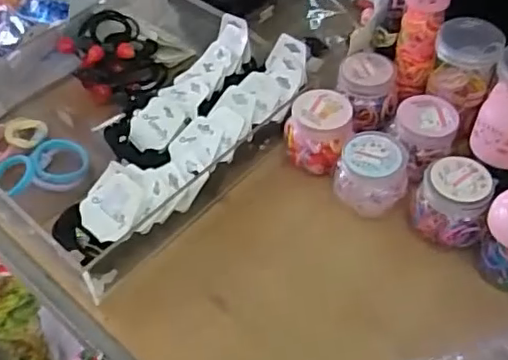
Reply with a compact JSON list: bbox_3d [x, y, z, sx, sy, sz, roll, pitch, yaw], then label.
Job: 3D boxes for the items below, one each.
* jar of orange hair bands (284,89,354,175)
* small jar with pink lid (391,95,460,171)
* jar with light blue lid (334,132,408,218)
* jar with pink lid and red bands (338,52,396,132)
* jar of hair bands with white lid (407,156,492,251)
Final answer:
[{"bbox_3d":[0.058,-0.045,0.539,0.058,0.051,0.055,5,52,7],"label":"jar of orange hair bands"},{"bbox_3d":[0.151,-0.043,0.532,0.053,0.046,0.048,3,51,5],"label":"small jar with pink lid"},{"bbox_3d":[0.100,-0.004,0.507,0.058,0.056,0.045,12,53,12],"label":"jar with light blue lid"},{"bbox_3d":[0.110,-0.084,0.571,0.055,0.053,0.055,-1,51,1],"label":"jar with pink lid and red bands"},{"bbox_3d":[0.162,0.019,0.488,0.056,0.058,0.054,-1,51,1],"label":"jar of hair bands with white lid"}]

